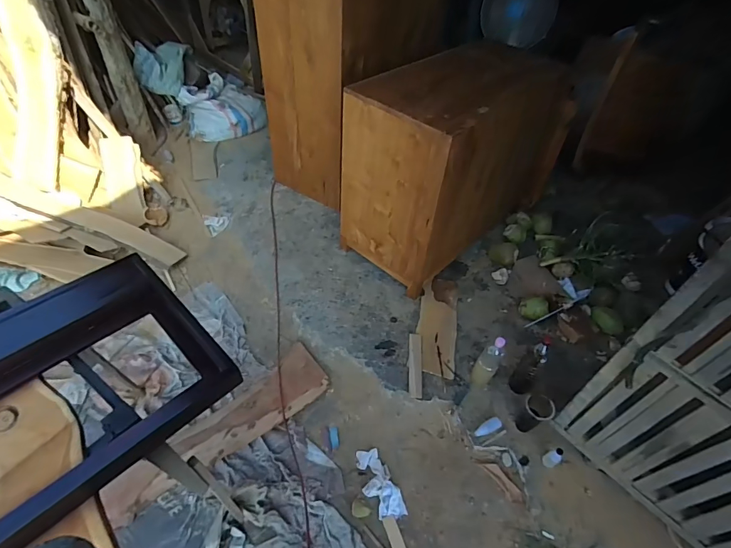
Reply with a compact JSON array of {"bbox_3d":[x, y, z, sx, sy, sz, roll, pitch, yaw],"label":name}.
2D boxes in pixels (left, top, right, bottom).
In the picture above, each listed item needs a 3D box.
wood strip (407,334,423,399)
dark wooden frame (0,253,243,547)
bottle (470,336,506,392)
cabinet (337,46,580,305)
[{"bbox_3d":[0.203,0.361,1.606,0.055,0.014,0.277,5,47,1],"label":"wood strip"},{"bbox_3d":[-0.689,0.254,0.710,0.510,0.116,0.762,35,55,26],"label":"dark wooden frame"},{"bbox_3d":[0.464,0.337,1.497,0.078,0.256,0.089,27,52,20],"label":"bottle"},{"bbox_3d":[0.439,-0.541,1.862,1.048,0.779,0.486,-32,57,-28],"label":"cabinet"}]

